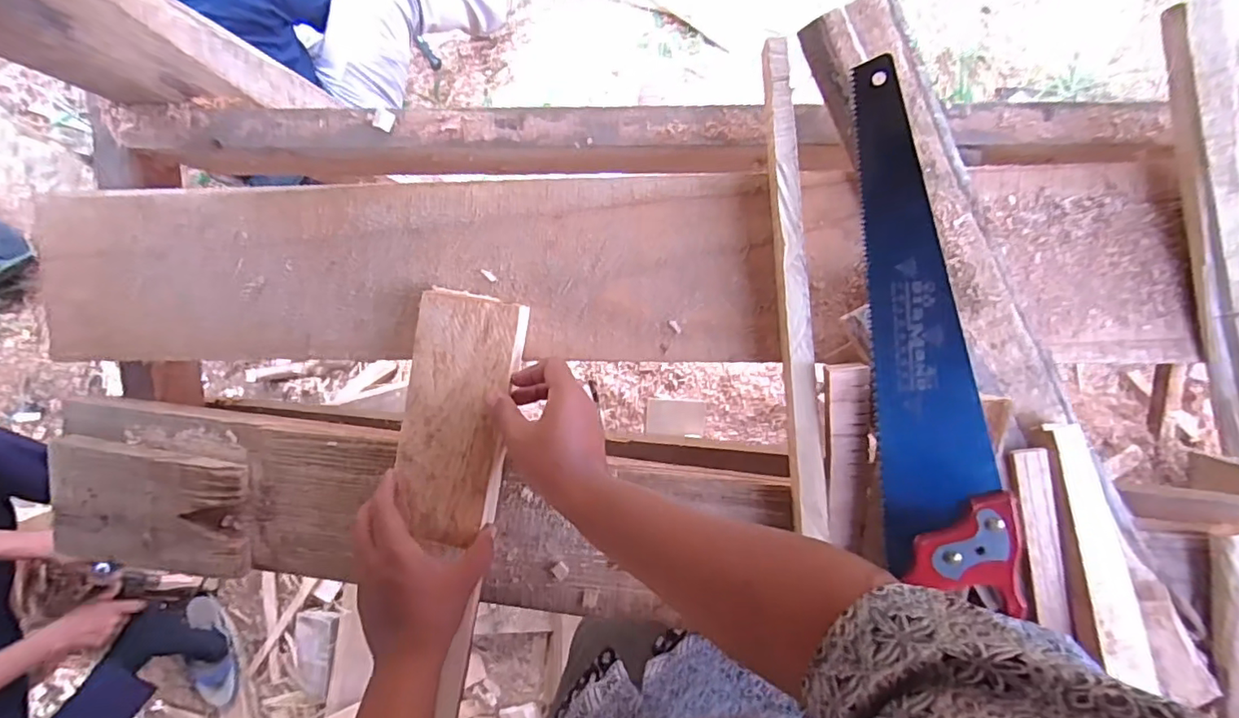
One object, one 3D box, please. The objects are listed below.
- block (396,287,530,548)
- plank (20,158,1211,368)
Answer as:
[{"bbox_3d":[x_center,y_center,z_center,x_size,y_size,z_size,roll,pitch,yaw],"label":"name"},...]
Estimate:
[{"bbox_3d":[-0.149,0.053,0.522,0.093,0.029,0.224,9,94,6],"label":"block"},{"bbox_3d":[-0.051,-0.081,0.515,1.032,0.032,0.163,0,93,6],"label":"plank"}]

